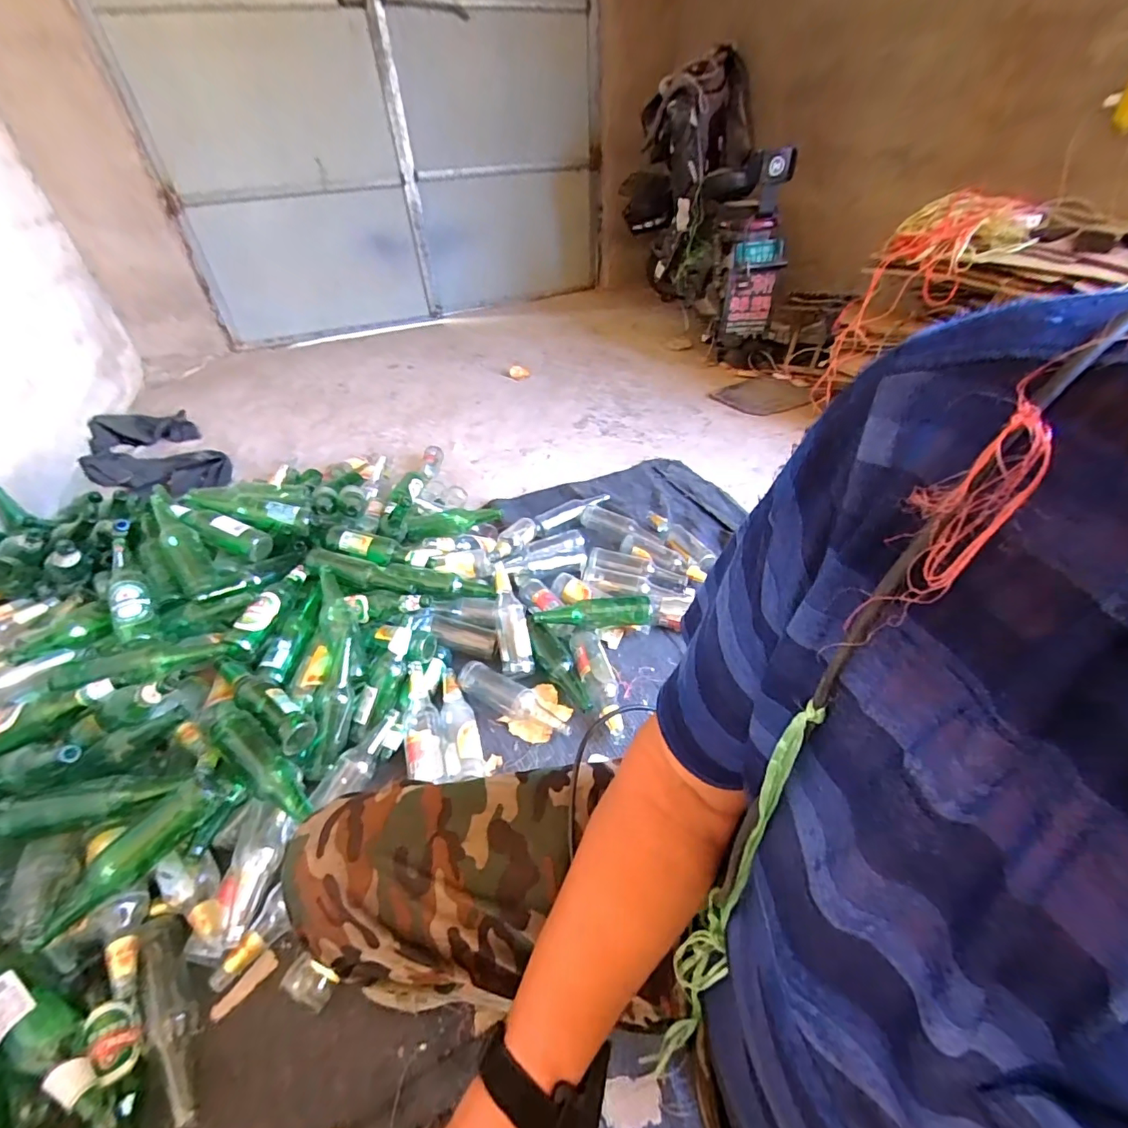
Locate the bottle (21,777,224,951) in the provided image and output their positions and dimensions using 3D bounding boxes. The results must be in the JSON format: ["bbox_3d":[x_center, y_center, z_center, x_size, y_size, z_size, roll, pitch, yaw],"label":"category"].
[{"bbox_3d":[-0.642,0.427,0.743,0.066,0.065,0.256,29,60,32],"label":"bottle"}]

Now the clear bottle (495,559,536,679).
[{"bbox_3d":[-0.123,0.121,1.161,0.075,0.065,0.284,-8,68,-14],"label":"clear bottle"}]

